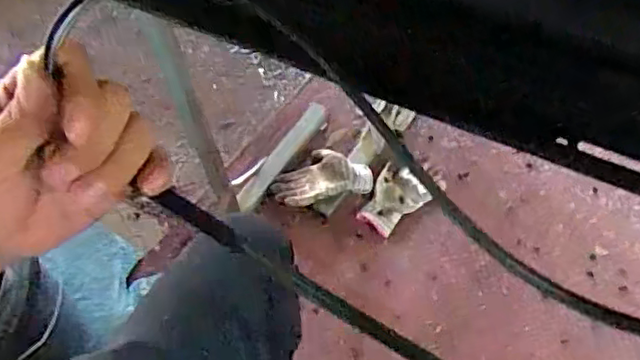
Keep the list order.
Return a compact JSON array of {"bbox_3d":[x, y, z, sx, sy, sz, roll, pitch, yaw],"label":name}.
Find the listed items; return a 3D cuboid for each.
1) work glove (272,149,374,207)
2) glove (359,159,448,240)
[{"bbox_3d":[0.003,-0.016,1.299,0.201,0.039,0.118,-7,59,-1],"label":"work glove"},{"bbox_3d":[0.163,0.025,1.282,0.112,0.028,0.183,32,66,20],"label":"glove"}]

